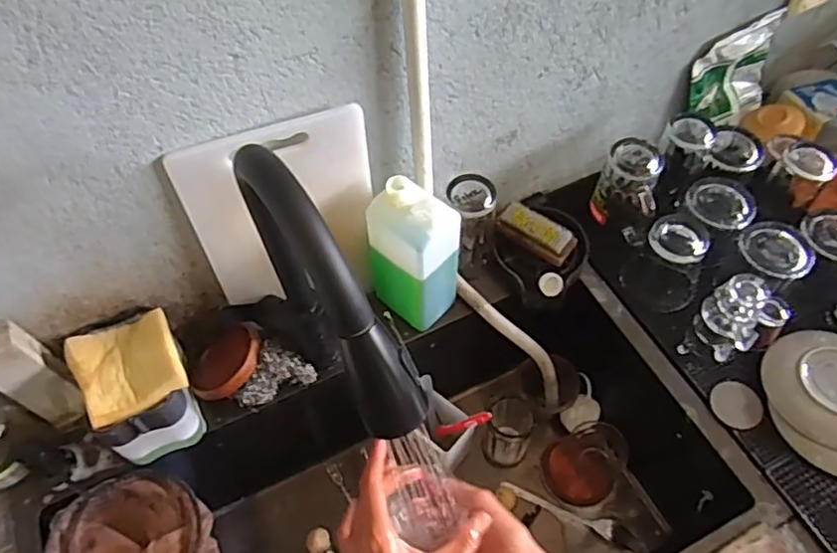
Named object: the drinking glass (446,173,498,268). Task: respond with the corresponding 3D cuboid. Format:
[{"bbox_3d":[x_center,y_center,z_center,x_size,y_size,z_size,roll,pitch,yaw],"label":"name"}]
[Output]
[{"bbox_3d":[0.068,-0.068,0.772,0.061,0.114,0.061,0,55,2],"label":"drinking glass"}]

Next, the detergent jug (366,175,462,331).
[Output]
[{"bbox_3d":[-0.004,-0.028,0.720,0.086,0.190,0.074,35,63,23],"label":"detergent jug"}]

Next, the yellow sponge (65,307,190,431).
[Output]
[{"bbox_3d":[-0.300,0.091,0.635,0.101,0.020,0.101,-25,58,-15],"label":"yellow sponge"}]

